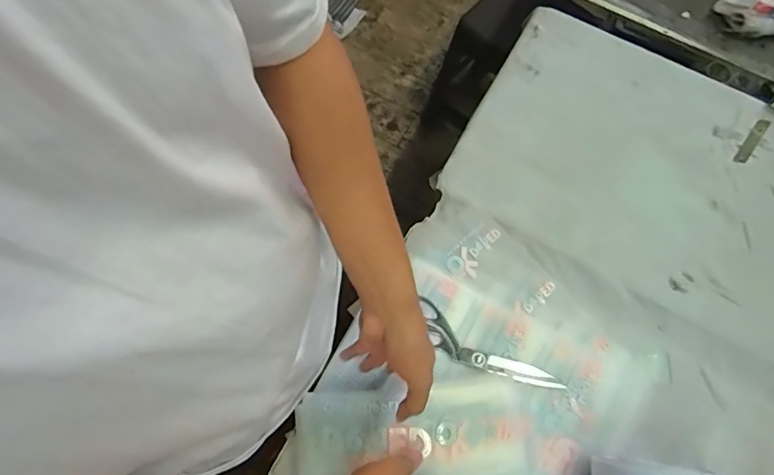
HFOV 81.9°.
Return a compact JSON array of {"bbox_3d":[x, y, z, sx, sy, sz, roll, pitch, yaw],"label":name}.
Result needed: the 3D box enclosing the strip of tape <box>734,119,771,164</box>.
[{"bbox_3d":[0.567,-0.149,0.692,0.016,0.008,0.093,39,75,11],"label":"strip of tape"}]

